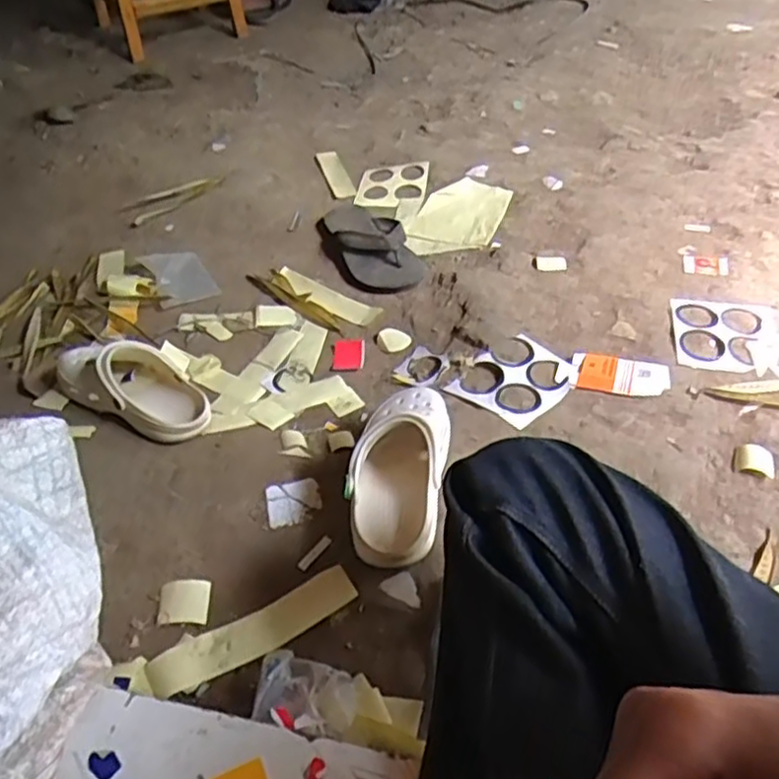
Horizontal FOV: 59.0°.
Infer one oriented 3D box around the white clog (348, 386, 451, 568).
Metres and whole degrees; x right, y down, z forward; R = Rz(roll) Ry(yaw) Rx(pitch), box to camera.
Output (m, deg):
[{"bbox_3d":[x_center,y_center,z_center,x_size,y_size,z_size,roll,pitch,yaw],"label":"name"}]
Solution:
[{"bbox_3d":[0.011,0.086,0.748,0.098,0.098,0.236,7,46,6],"label":"white clog"}]

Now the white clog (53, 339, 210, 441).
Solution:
[{"bbox_3d":[-0.332,-0.013,0.900,0.241,0.072,0.100,24,50,21],"label":"white clog"}]

